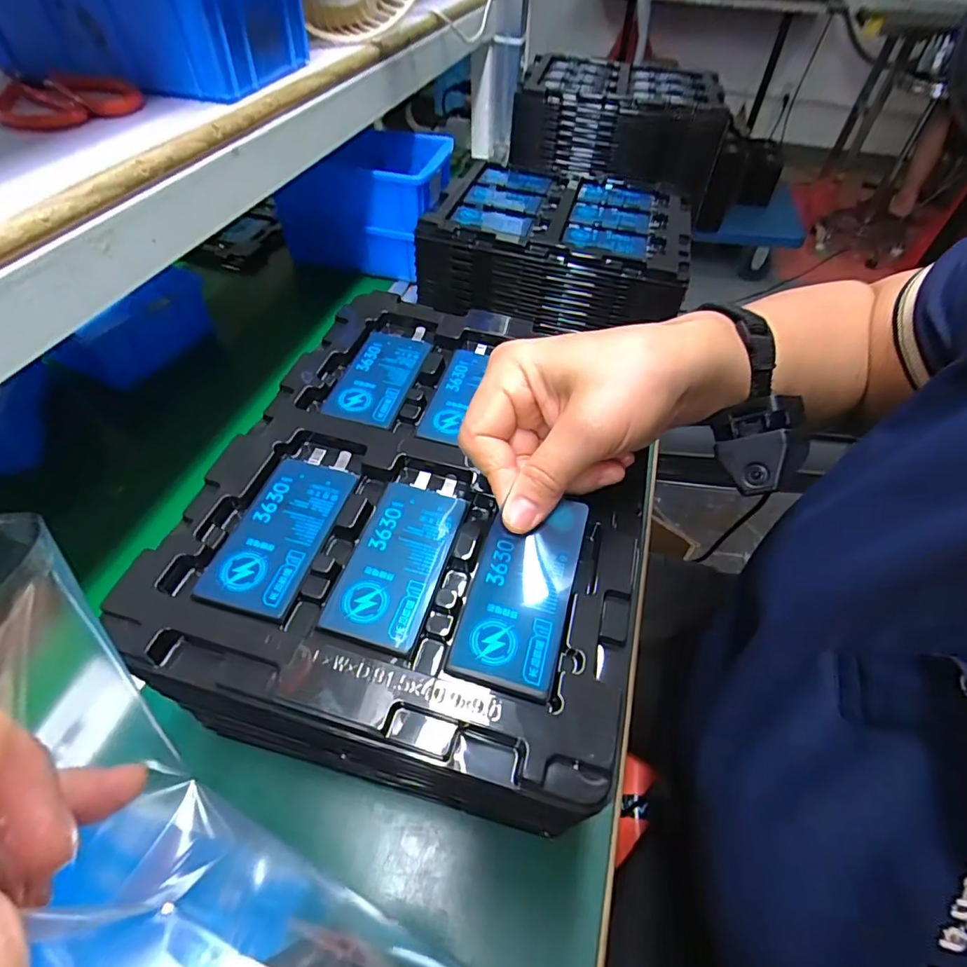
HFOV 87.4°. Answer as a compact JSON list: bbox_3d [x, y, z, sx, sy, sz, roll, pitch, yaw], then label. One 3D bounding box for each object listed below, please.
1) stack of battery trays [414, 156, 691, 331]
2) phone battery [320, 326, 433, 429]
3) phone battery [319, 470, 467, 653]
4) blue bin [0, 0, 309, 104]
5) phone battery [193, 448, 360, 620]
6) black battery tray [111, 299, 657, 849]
[{"bbox_3d":[0.084,-0.276,0.587,0.275,0.096,0.215,10,52,7],"label":"stack of battery trays"},{"bbox_3d":[-0.064,-0.073,0.321,0.048,0.005,0.095,9,52,6],"label":"phone battery"},{"bbox_3d":[-0.038,0.031,0.243,0.042,0.006,0.093,13,52,9],"label":"phone battery"},{"bbox_3d":[-0.232,-0.326,0.353,0.187,0.062,0.122,9,52,6],"label":"blue bin"},{"bbox_3d":[-0.095,0.018,0.249,0.044,0.007,0.094,11,52,8],"label":"phone battery"},{"bbox_3d":[-0.025,-0.009,0.269,0.216,0.027,0.281,13,52,9],"label":"black battery tray"}]

